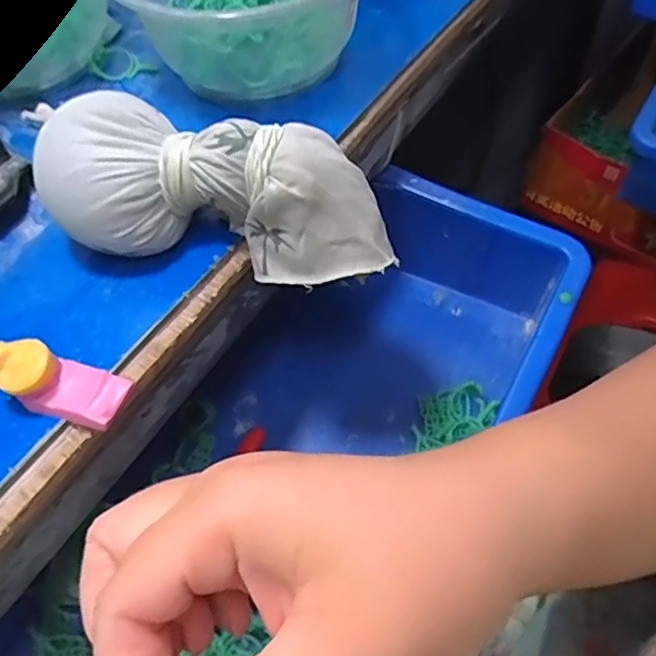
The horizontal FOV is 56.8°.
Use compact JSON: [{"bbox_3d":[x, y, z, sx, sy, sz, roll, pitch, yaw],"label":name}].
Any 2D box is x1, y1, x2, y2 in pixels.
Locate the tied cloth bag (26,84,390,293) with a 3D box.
[{"bbox_3d":[-0.041,-0.056,0.246,0.145,0.048,0.054,11,55,-10],"label":"tied cloth bag"}]

